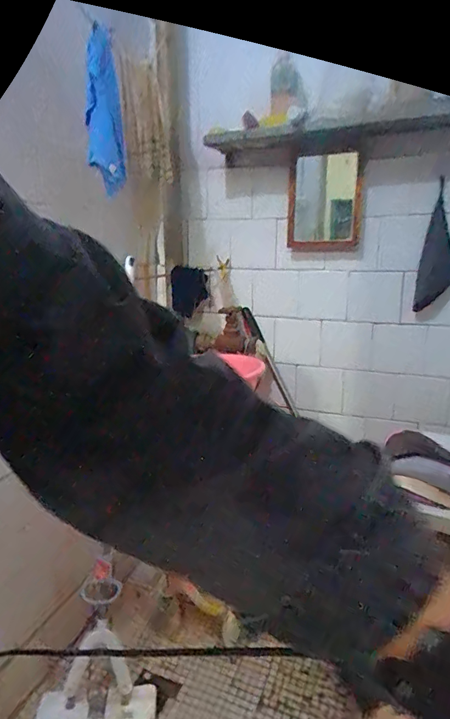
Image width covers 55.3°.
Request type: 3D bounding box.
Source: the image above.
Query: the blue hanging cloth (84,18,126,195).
[{"bbox_3d":[-0.270,-0.542,0.954,0.087,0.316,0.033,10,22,15],"label":"blue hanging cloth"}]

